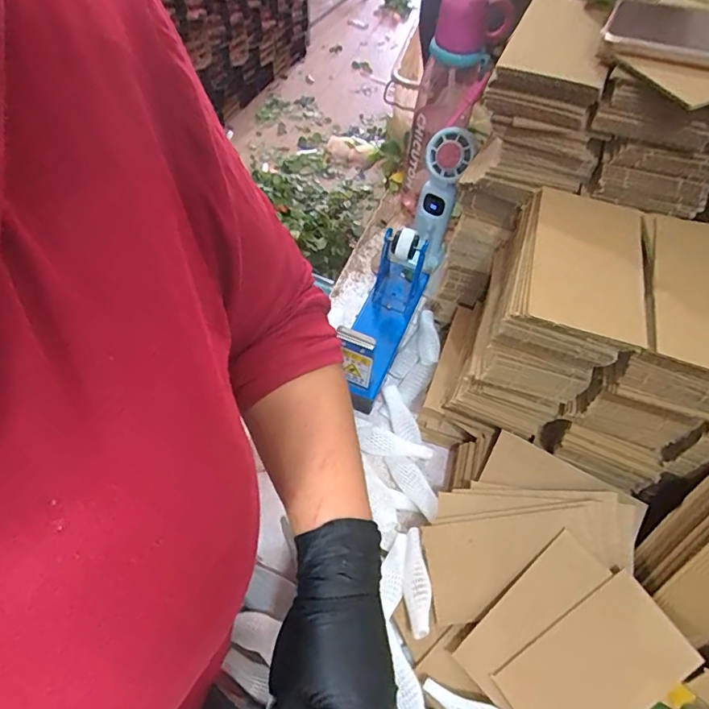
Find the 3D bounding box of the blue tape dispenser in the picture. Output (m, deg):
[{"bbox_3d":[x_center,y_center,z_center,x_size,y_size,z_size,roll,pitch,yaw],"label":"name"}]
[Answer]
[{"bbox_3d":[0.034,-0.054,0.567,0.063,0.120,0.191,19,58,9],"label":"blue tape dispenser"}]

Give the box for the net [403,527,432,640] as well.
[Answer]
[{"bbox_3d":[0.054,0.194,0.422,0.021,0.015,0.088,3,43,-1],"label":"net"}]

